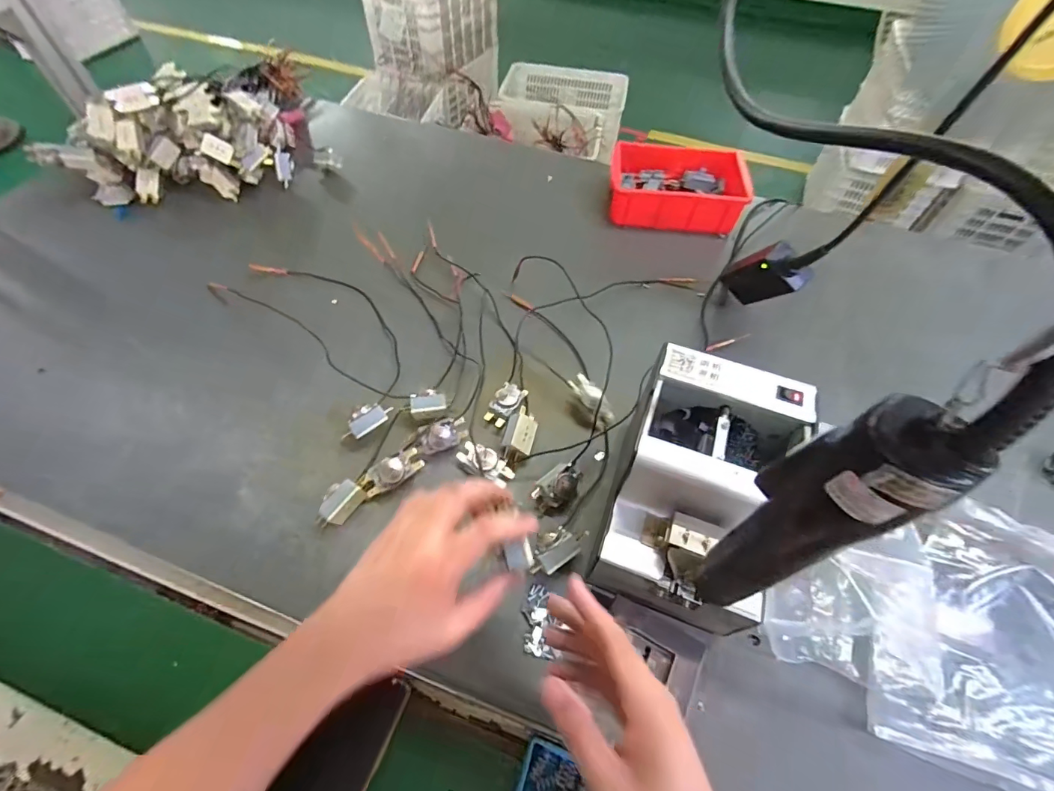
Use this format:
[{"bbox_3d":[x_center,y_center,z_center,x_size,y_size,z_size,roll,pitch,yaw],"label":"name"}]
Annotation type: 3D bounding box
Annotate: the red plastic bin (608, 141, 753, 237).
[{"bbox_3d":[0.233,-0.329,0.715,0.203,0.062,0.145,11,57,5],"label":"red plastic bin"}]

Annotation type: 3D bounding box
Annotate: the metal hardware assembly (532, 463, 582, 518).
[{"bbox_3d":[0.032,0.093,0.452,0.036,0.025,0.049,34,62,18],"label":"metal hardware assembly"}]

